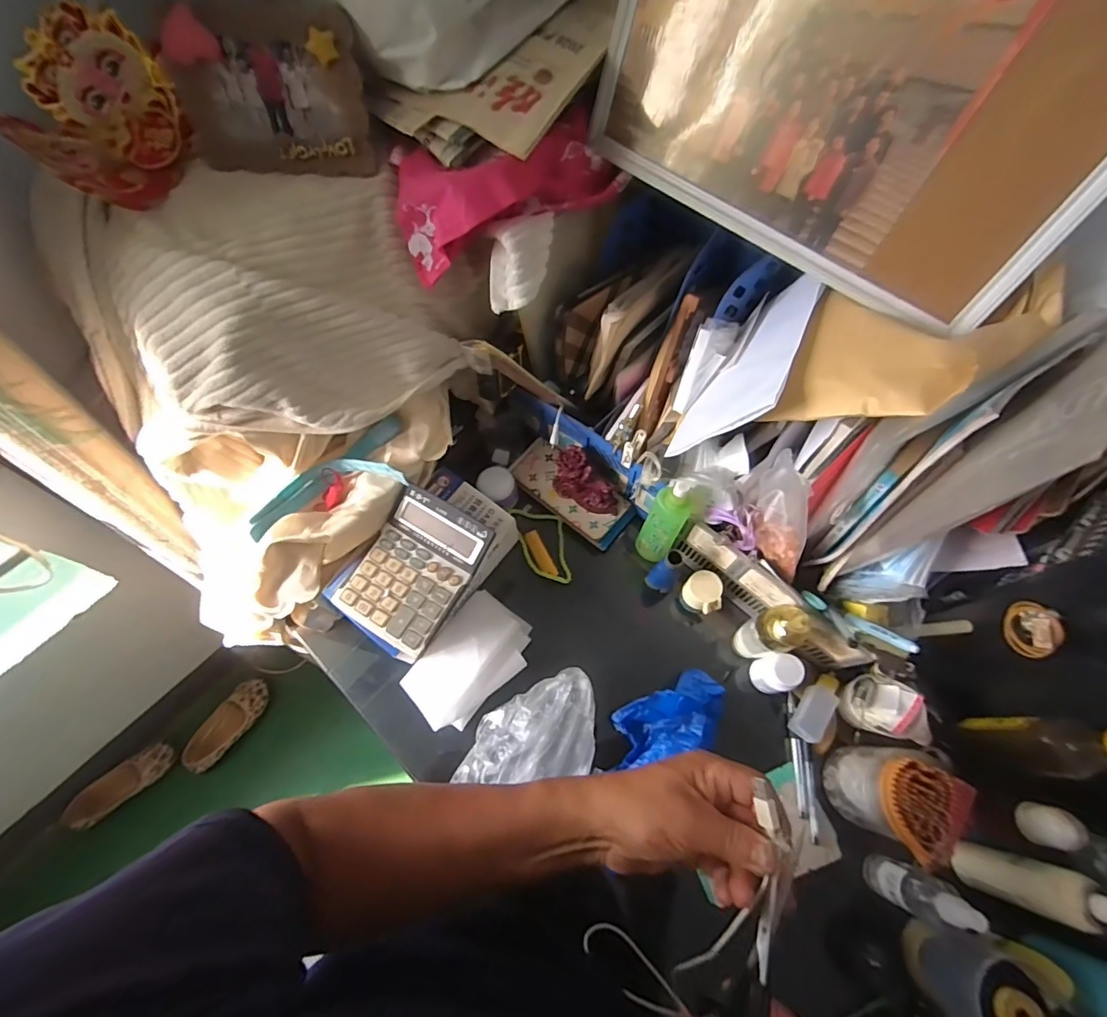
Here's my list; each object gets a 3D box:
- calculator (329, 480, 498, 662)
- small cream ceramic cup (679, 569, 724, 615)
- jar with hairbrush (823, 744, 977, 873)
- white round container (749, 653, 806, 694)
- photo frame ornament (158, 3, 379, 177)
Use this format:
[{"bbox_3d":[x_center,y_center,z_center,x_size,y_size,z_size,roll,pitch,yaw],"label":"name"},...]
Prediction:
[{"bbox_3d":[-0.168,0.071,0.607,0.135,0.040,0.171,29,70,13],"label":"calculator"},{"bbox_3d":[0.193,0.112,0.654,0.051,0.061,0.044,36,71,15],"label":"small cream ceramic cup"},{"bbox_3d":[0.355,0.302,0.530,0.086,0.137,0.085,-27,68,-10],"label":"jar with hairbrush"},{"bbox_3d":[0.270,0.201,0.616,0.042,0.066,0.042,0,66,1],"label":"white round container"},{"bbox_3d":[-0.265,-0.384,0.471,0.168,0.117,0.032,-1,46,-3],"label":"photo frame ornament"}]

